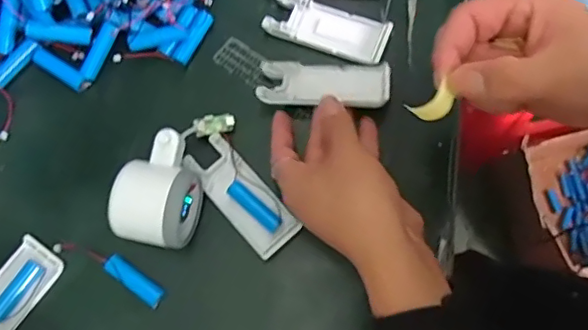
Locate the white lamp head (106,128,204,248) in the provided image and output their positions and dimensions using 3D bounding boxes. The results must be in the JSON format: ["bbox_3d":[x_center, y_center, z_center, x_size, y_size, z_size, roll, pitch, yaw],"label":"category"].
[{"bbox_3d":[-0.098,0.019,0.423,0.061,0.051,0.082,13,74,6],"label":"white lamp head"}]

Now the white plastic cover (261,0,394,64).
[{"bbox_3d":[0.028,-0.117,0.474,0.103,0.009,0.042,19,75,8],"label":"white plastic cover"}]

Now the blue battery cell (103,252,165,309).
[{"bbox_3d":[-0.120,0.087,0.422,0.050,0.014,0.016,34,78,12],"label":"blue battery cell"}]

